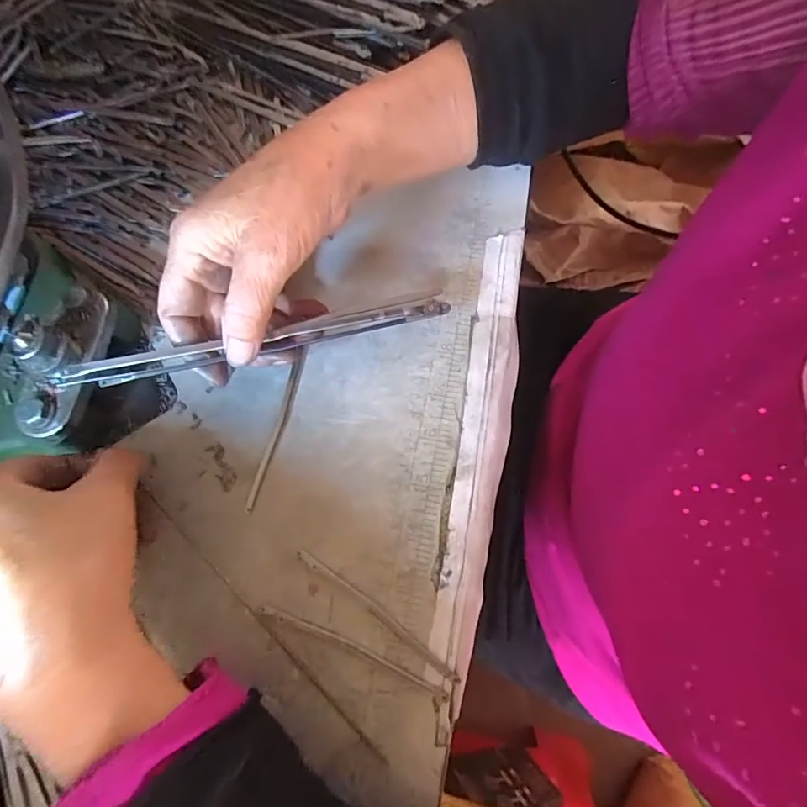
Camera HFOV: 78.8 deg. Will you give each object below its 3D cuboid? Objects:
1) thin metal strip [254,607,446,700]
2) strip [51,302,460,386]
[{"bbox_3d":[-0.025,0.119,0.236,0.098,0.005,0.005,21,75,9],"label":"thin metal strip"},{"bbox_3d":[-0.069,-0.031,0.247,0.193,0.006,0.011,-13,76,-13],"label":"strip"}]

